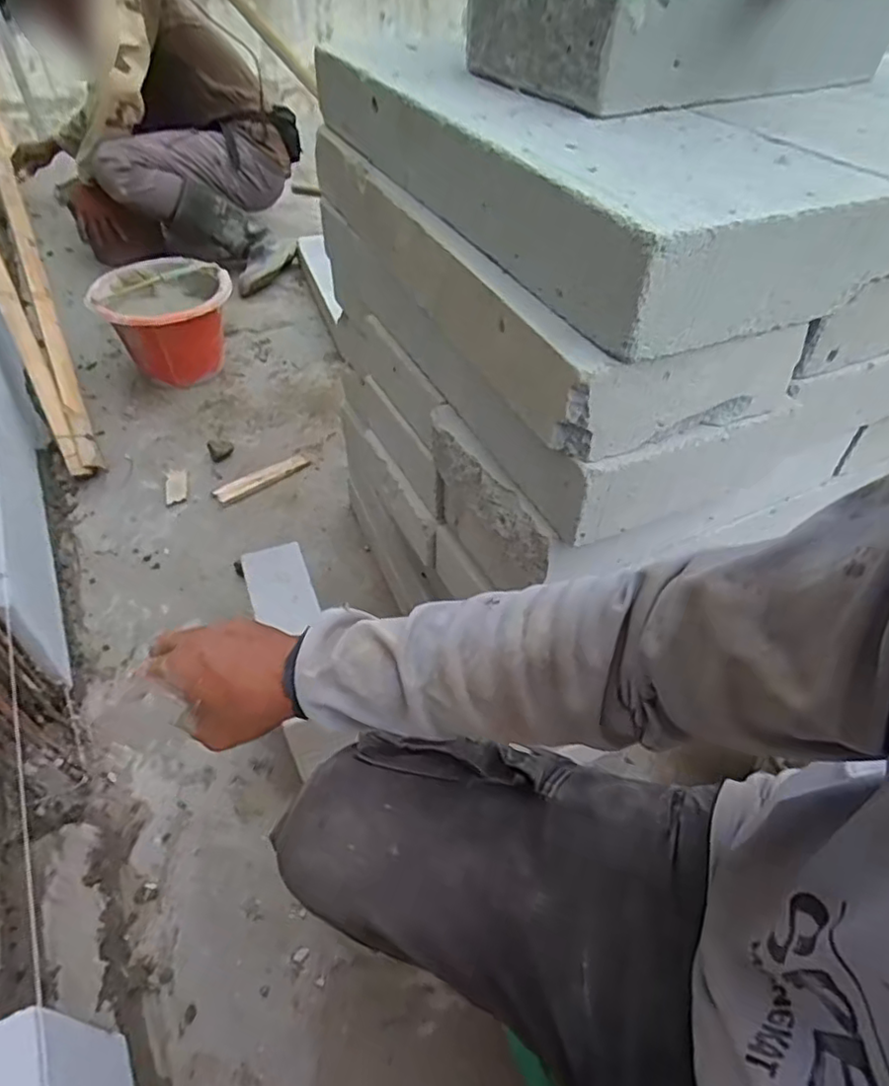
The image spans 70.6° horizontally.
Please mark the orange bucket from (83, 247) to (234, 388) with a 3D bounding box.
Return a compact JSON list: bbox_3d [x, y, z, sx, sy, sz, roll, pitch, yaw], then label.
[{"bbox_3d":[-0.616,-0.506,1.411,0.269,0.207,0.260,-17,50,-16],"label":"orange bucket"}]

